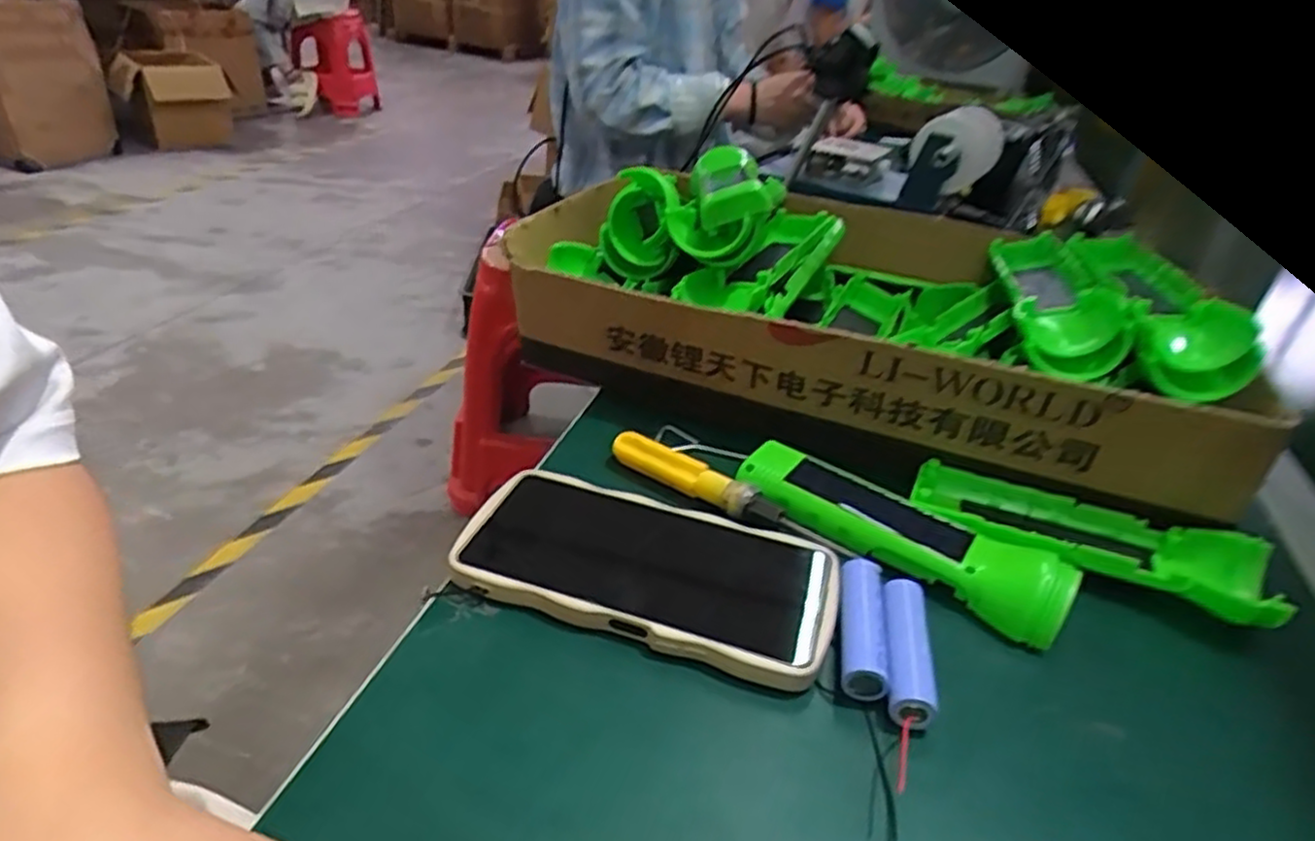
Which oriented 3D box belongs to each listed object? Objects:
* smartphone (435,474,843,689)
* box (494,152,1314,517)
[{"bbox_3d":[-0.003,0.062,0.338,0.164,0.011,0.086,17,34,16],"label":"smartphone"},{"bbox_3d":[0.129,-0.085,0.495,0.412,0.105,0.247,15,34,13],"label":"box"}]

